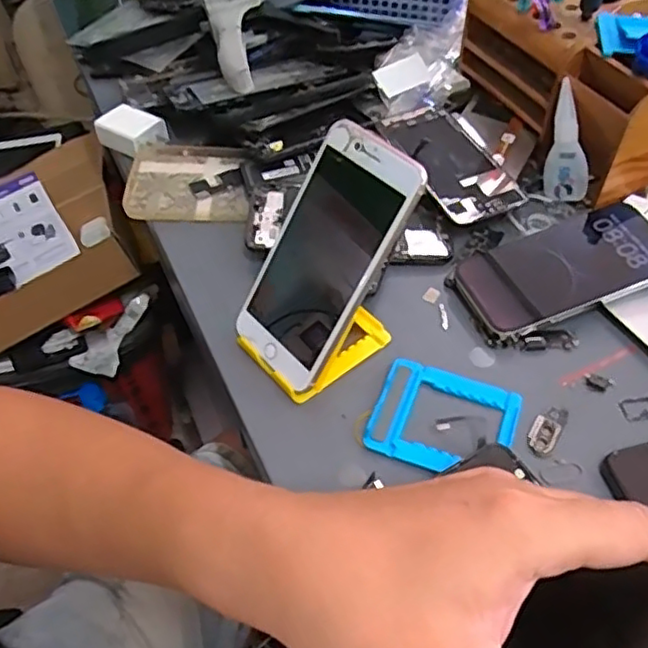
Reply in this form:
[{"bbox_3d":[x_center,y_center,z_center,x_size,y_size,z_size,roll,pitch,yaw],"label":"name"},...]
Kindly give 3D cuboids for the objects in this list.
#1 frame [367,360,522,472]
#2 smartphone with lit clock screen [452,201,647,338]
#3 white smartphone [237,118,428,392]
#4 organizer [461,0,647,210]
[{"bbox_3d":[0.073,0.057,0.392,0.085,0.004,0.073,16,52,15],"label":"frame"},{"bbox_3d":[0.168,-0.041,0.452,0.142,0.010,0.073,-22,56,-5],"label":"smartphone with lit clock screen"},{"bbox_3d":[-0.001,-0.038,0.391,0.009,0.155,0.074,0,36,-50],"label":"white smartphone"},{"bbox_3d":[0.232,-0.213,0.538,0.147,0.089,0.208,-21,52,-16],"label":"organizer"}]

